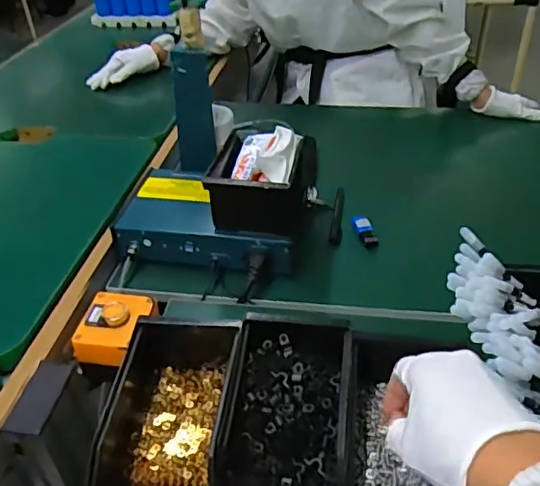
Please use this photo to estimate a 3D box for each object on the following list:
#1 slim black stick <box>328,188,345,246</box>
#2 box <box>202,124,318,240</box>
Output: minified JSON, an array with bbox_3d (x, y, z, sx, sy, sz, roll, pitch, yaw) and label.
[{"bbox_3d":[0.100,-0.046,0.810,0.017,0.016,0.138,5,38,10],"label":"slim black stick"},{"bbox_3d":[-0.008,-0.079,0.726,0.108,0.088,0.147,7,38,13],"label":"box"}]

